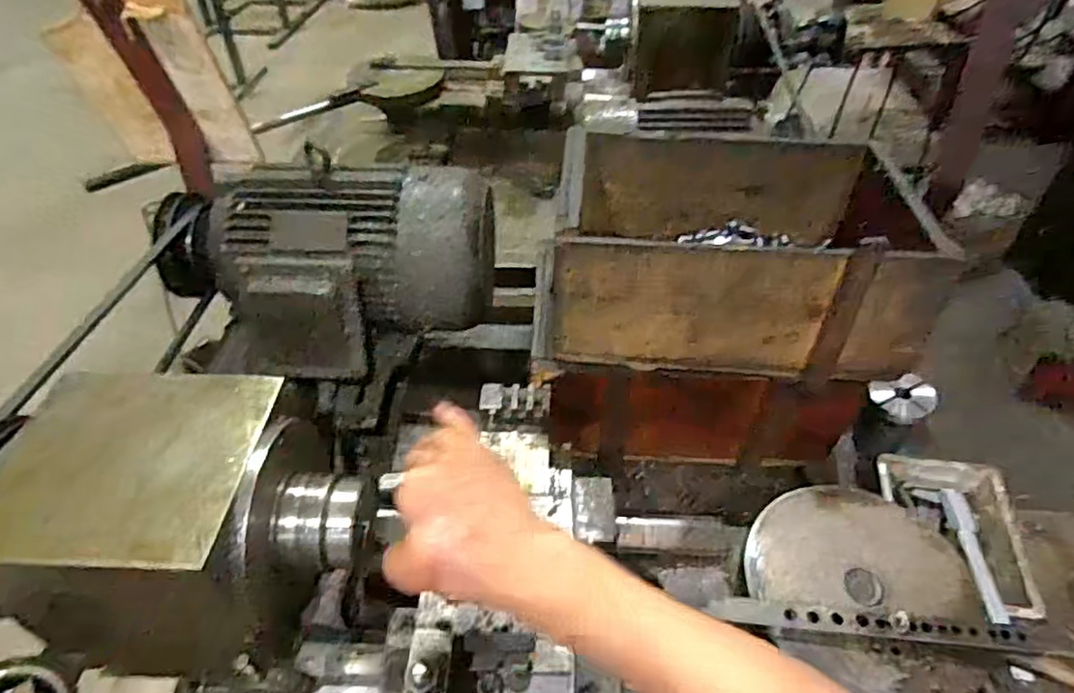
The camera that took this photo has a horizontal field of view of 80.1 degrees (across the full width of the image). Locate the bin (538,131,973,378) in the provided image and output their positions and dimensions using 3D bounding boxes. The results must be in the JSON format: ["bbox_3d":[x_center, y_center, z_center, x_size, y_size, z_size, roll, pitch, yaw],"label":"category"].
[{"bbox_3d":[0.199,-0.112,0.691,0.348,0.148,0.260,4,45,4],"label":"bin"}]

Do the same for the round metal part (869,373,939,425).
[{"bbox_3d":[0.422,0.058,0.738,0.055,0.020,0.063,-48,64,5],"label":"round metal part"}]

